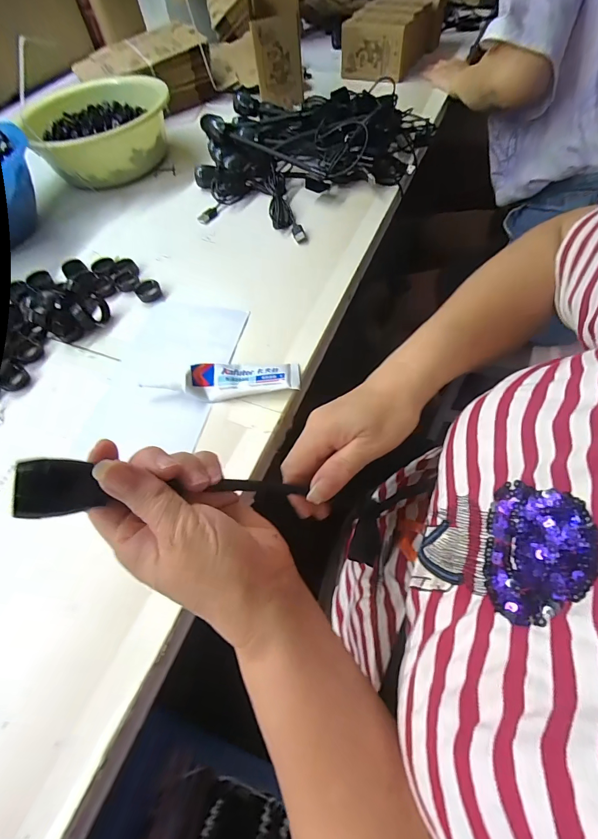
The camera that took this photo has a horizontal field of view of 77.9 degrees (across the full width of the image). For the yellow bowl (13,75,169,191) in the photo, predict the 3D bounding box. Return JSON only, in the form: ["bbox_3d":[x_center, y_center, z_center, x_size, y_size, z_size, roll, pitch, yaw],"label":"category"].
[{"bbox_3d":[-0.307,-0.459,0.590,0.192,0.079,0.215,-30,60,-13],"label":"yellow bowl"}]

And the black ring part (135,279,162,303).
[{"bbox_3d":[-0.179,-0.153,0.440,0.028,0.010,0.033,-18,60,-7],"label":"black ring part"}]

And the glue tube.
[{"bbox_3d":[-0.068,-0.037,0.356,0.137,0.023,0.032,-4,59,2],"label":"glue tube"}]

